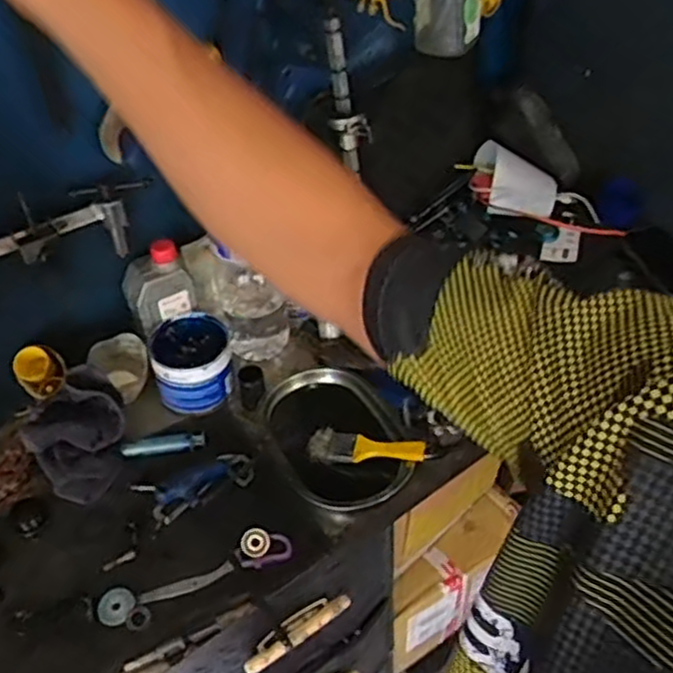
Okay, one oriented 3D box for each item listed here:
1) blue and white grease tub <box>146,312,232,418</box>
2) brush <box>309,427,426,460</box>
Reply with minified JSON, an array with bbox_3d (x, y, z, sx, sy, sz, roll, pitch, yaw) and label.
[{"bbox_3d":[-0.186,0.035,0.925,0.096,0.080,0.103,-2,45,2],"label":"blue and white grease tub"},{"bbox_3d":[0.033,0.133,0.844,0.140,0.014,0.041,8,65,19],"label":"brush"}]

